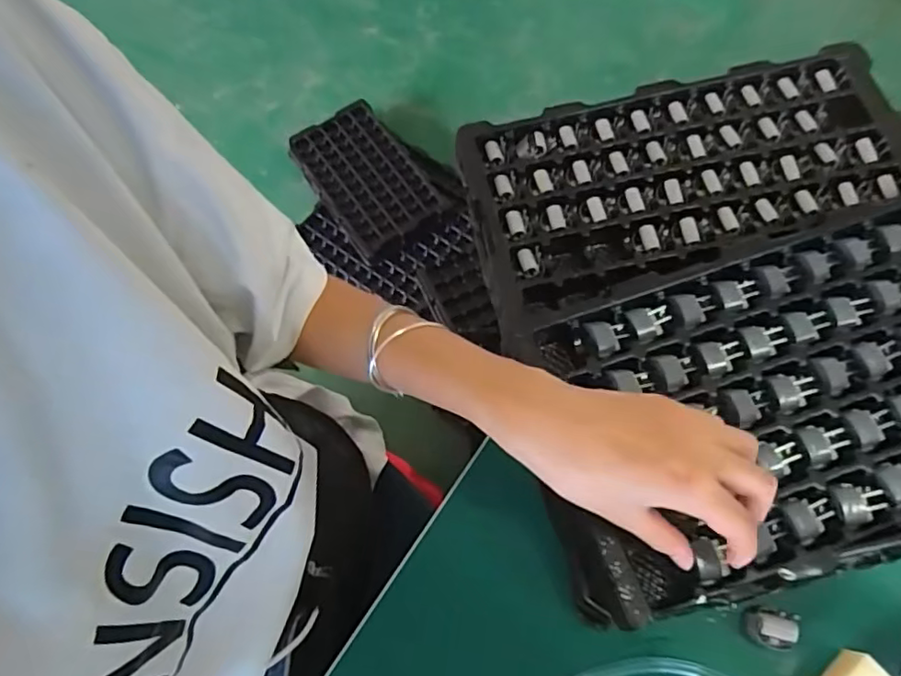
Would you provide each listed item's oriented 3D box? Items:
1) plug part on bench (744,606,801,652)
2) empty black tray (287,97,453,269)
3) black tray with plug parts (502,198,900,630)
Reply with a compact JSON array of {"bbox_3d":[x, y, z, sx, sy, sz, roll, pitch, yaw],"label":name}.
[{"bbox_3d":[0.199,0.180,0.369,0.025,0.020,0.022,13,69,8],"label":"plug part on bench"},{"bbox_3d":[-0.188,-0.367,1.340,0.226,0.057,0.363,-35,70,-12],"label":"empty black tray"},{"bbox_3d":[0.232,0.040,0.396,0.355,0.045,0.214,-17,68,-5],"label":"black tray with plug parts"}]

